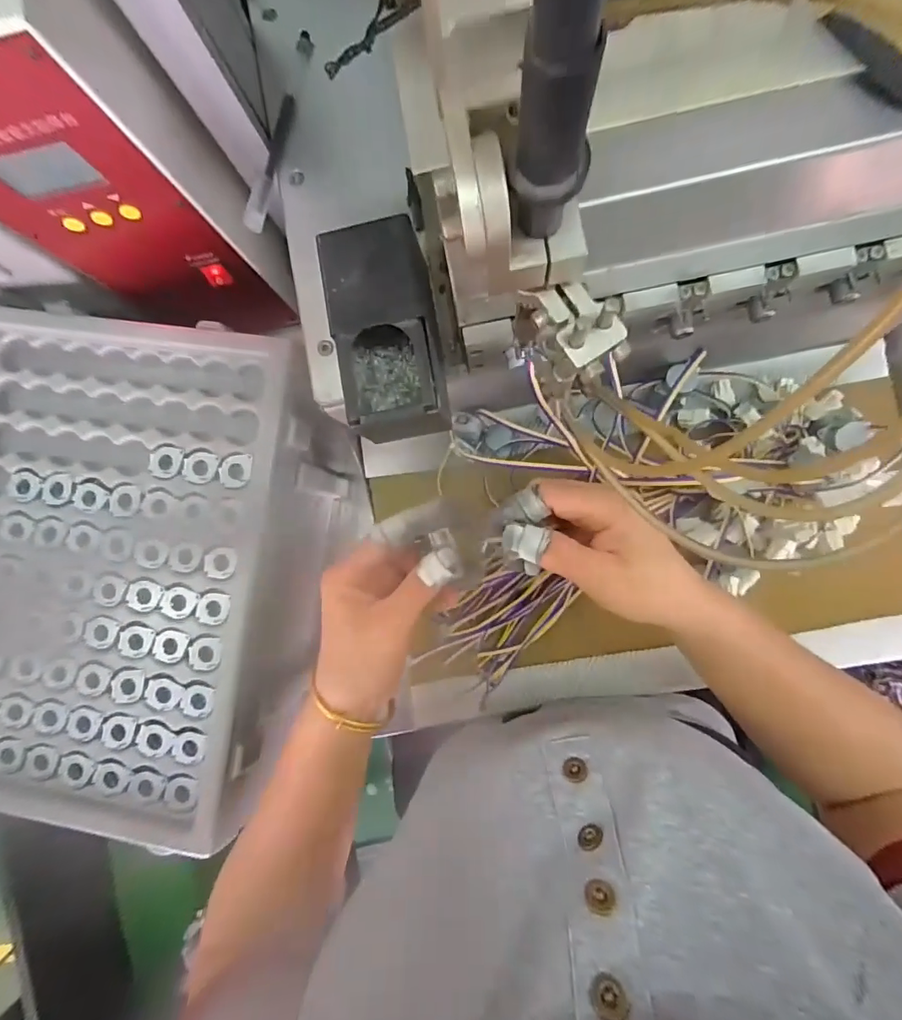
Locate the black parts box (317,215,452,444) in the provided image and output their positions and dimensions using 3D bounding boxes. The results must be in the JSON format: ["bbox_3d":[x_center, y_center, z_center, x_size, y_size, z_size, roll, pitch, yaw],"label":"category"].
[{"bbox_3d":[-0.035,-0.099,0.293,0.064,0.062,0.114,-11,87,5],"label":"black parts box"}]

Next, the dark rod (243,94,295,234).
[{"bbox_3d":[-0.128,-0.244,0.341,0.013,0.009,0.096,15,90,6],"label":"dark rod"}]

